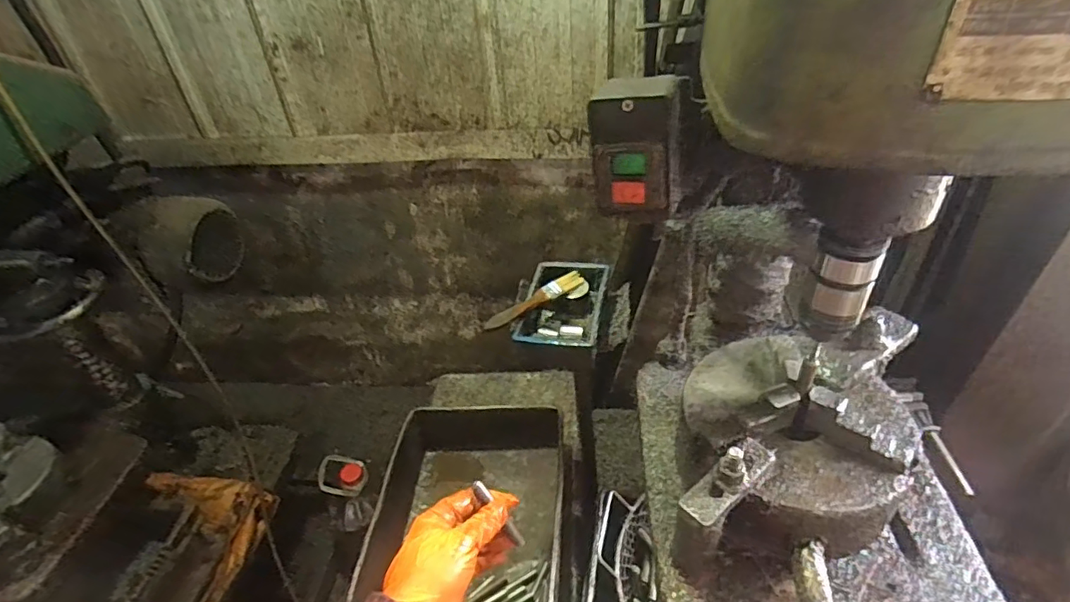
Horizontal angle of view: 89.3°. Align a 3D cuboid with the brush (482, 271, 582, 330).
[{"bbox_3d":[0.002,-0.002,0.676,0.141,0.020,0.021,-29,46,-26],"label":"brush"}]

